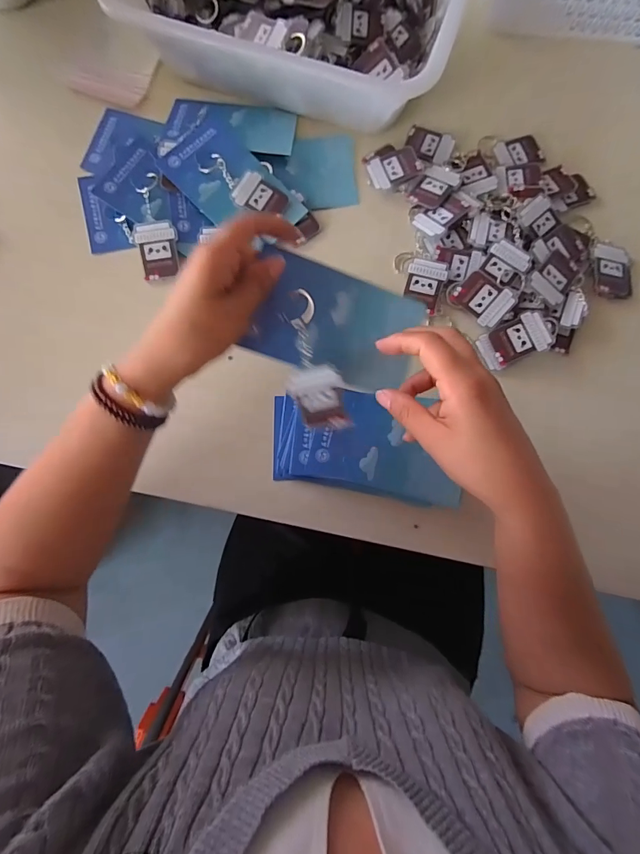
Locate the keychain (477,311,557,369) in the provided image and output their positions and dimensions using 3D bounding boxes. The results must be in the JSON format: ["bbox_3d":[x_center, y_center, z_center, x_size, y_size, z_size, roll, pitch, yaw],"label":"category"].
[{"bbox_3d":[0.187,-0.082,0.388,0.065,0.011,0.038,-29,83,12],"label":"keychain"}]

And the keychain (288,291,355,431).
[{"bbox_3d":[-0.006,-0.042,0.303,0.038,0.016,0.103,-16,111,-4],"label":"keychain"}]

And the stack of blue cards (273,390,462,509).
[{"bbox_3d":[0.040,0.018,0.369,0.168,0.032,0.082,10,80,1],"label":"stack of blue cards"}]

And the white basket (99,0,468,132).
[{"bbox_3d":[-0.024,-0.449,0.424,0.339,0.076,0.240,19,80,3],"label":"white basket"}]

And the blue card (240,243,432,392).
[{"bbox_3d":[0.015,-0.075,0.304,0.123,0.006,0.078,17,85,-14],"label":"blue card"}]

